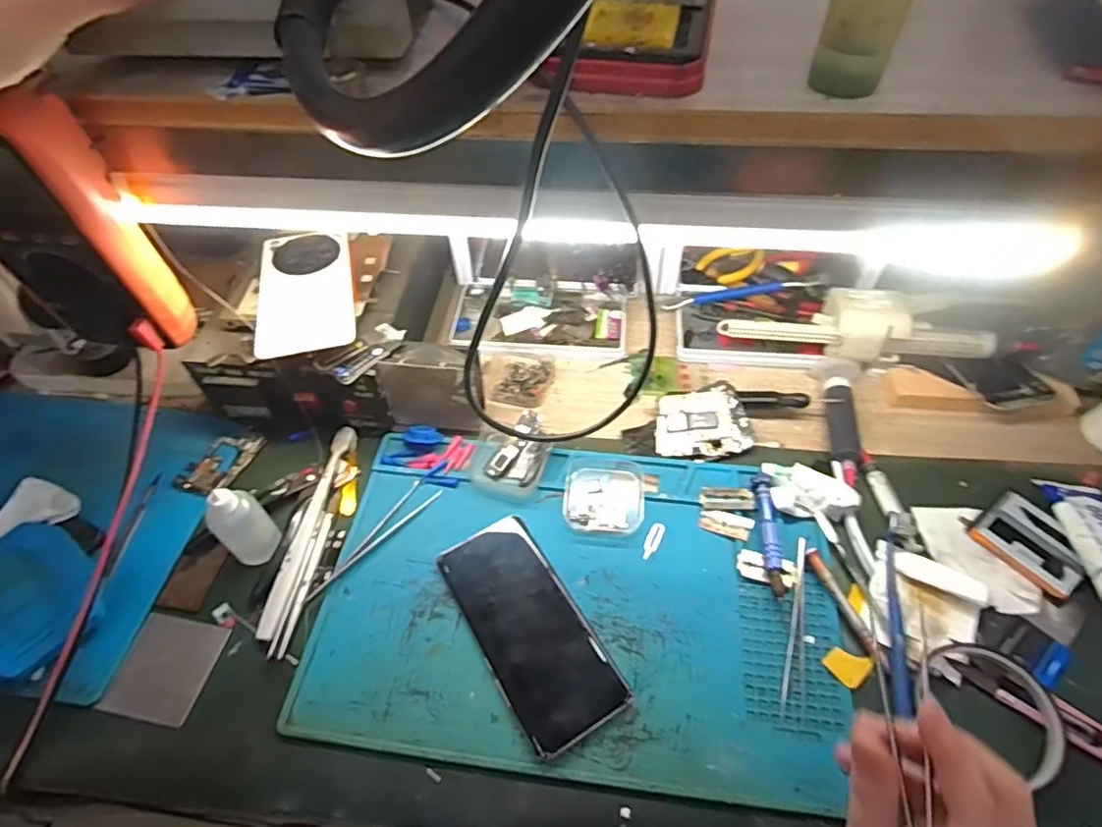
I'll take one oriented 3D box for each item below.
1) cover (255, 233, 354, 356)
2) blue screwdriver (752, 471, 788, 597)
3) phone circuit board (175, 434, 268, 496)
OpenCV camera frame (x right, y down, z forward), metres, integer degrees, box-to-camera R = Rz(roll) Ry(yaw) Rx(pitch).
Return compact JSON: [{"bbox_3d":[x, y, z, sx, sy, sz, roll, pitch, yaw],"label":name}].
[{"bbox_3d":[-0.208,-0.107,0.515,0.076,0.010,0.148,-12,53,-7],"label":"cover"},{"bbox_3d":[0.171,0.092,0.467,0.014,0.012,0.099,2,52,3],"label":"blue screwdriver"},{"bbox_3d":[-0.292,0.043,0.538,0.041,0.007,0.073,27,59,12],"label":"phone circuit board"}]

